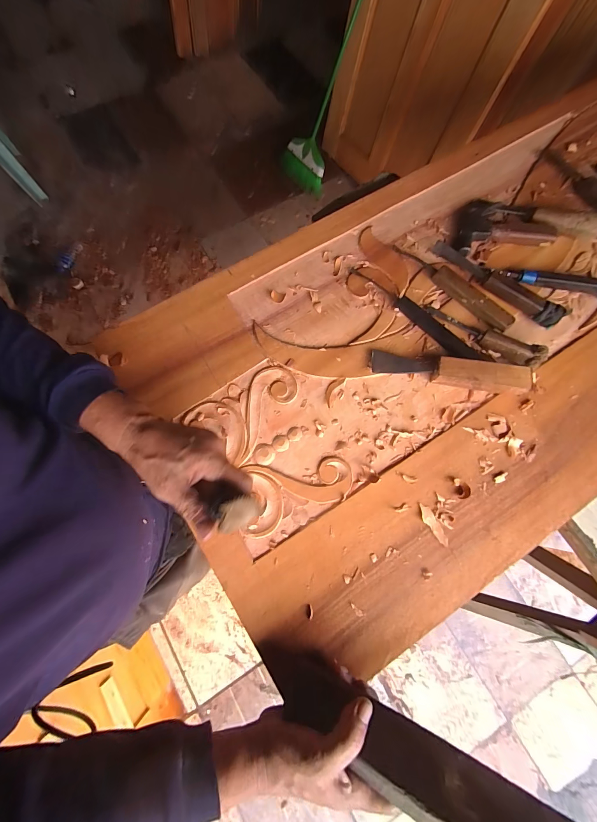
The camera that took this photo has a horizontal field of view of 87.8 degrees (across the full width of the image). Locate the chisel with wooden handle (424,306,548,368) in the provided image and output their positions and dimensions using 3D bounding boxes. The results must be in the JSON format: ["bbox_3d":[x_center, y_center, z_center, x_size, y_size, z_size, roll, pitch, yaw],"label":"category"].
[{"bbox_3d":[0.276,-0.116,0.463,0.172,0.033,0.033,31,78,7],"label":"chisel with wooden handle"}]

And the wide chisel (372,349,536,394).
[{"bbox_3d":[0.215,-0.060,0.447,0.212,0.035,0.035,10,76,2],"label":"wide chisel"}]

